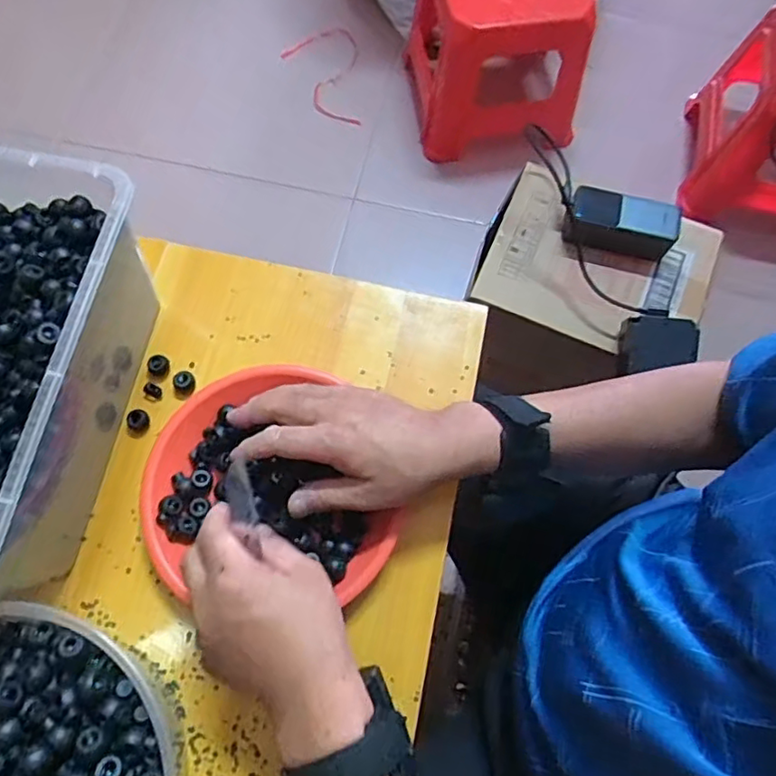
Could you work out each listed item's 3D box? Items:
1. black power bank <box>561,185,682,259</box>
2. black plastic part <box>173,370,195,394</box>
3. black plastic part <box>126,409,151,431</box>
[{"bbox_3d":[0.292,-0.204,0.748,0.137,0.053,0.049,12,71,3],"label":"black power bank"},{"bbox_3d":[-0.173,-0.006,0.510,0.017,0.007,0.019,-41,77,-14],"label":"black plastic part"},{"bbox_3d":[-0.208,0.027,0.500,0.017,0.011,0.018,0,71,-1],"label":"black plastic part"}]

